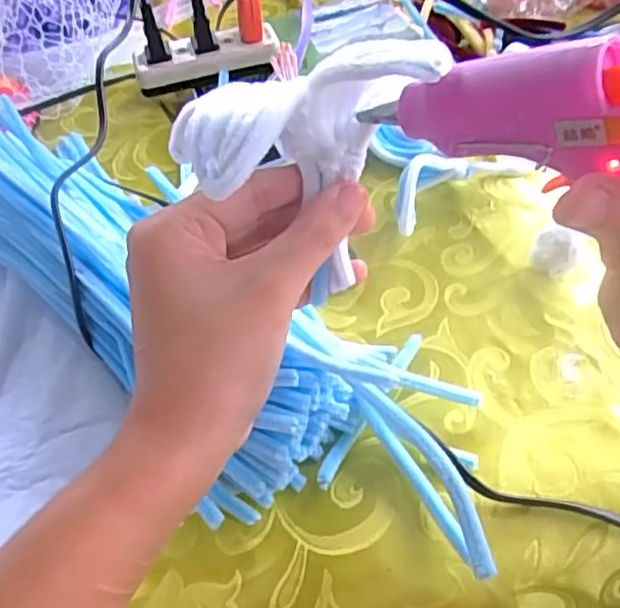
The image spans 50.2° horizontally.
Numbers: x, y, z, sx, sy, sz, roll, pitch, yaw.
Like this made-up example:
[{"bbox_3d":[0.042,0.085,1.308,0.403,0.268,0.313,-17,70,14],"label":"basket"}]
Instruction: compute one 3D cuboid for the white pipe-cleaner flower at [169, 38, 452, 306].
[{"bbox_3d":[0.000,-0.048,0.239,0.083,0.095,0.036,-15,50,-8],"label":"white pipe-cleaner flower"}]

